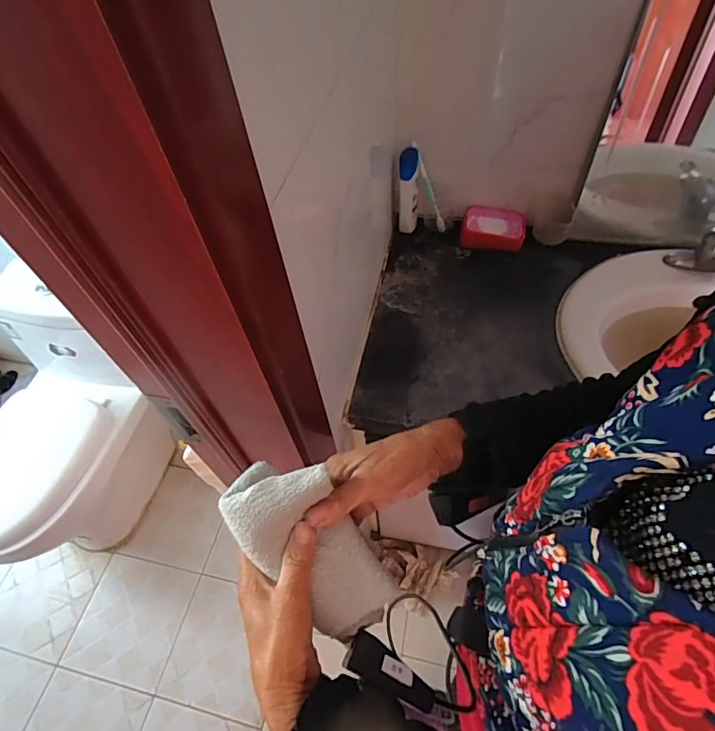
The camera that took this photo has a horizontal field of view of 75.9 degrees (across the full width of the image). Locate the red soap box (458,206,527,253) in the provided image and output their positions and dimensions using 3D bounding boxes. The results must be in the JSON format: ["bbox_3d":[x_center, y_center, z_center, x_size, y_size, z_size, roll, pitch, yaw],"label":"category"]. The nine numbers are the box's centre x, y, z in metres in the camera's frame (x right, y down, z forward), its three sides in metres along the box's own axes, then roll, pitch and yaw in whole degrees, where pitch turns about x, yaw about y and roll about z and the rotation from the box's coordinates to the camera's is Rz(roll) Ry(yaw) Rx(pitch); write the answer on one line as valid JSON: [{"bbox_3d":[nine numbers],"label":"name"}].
[{"bbox_3d":[0.278,-0.279,0.940,0.127,0.035,0.093,5,56,8],"label":"red soap box"}]

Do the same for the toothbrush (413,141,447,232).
[{"bbox_3d":[0.145,-0.357,0.922,0.019,0.183,0.021,17,54,46],"label":"toothbrush"}]

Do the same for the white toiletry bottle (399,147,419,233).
[{"bbox_3d":[0.104,-0.349,0.929,0.042,0.155,0.053,-2,55,3],"label":"white toiletry bottle"}]

